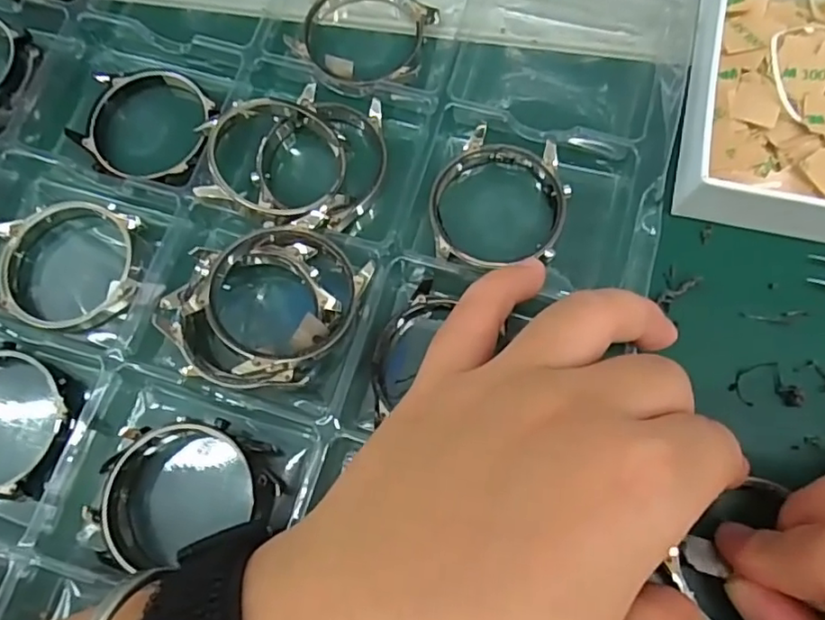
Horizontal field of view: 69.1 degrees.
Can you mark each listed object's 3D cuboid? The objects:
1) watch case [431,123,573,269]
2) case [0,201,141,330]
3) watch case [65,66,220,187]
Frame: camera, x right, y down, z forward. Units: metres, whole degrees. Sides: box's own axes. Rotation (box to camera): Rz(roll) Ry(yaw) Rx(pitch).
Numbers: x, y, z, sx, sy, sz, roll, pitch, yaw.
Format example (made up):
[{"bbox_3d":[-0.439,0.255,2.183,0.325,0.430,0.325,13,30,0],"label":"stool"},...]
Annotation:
[{"bbox_3d":[0.030,-0.037,0.210,0.045,0.011,0.052,15,75,6],"label":"watch case"},{"bbox_3d":[-0.120,-0.016,0.207,0.047,0.011,0.045,0,74,2],"label":"case"},{"bbox_3d":[-0.100,-0.068,0.221,0.054,0.011,0.047,9,75,4],"label":"watch case"}]

